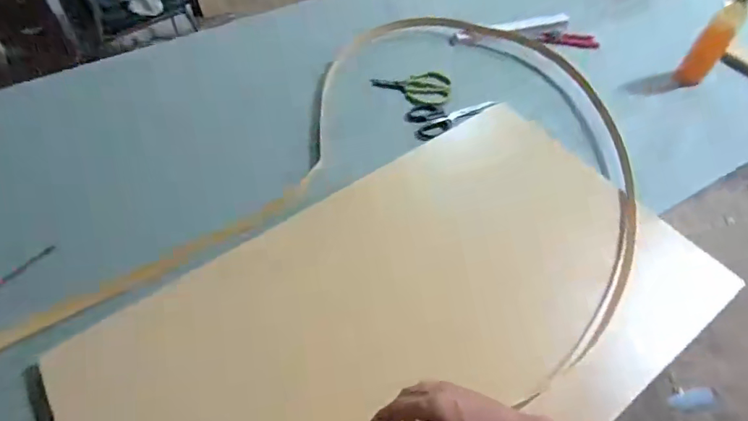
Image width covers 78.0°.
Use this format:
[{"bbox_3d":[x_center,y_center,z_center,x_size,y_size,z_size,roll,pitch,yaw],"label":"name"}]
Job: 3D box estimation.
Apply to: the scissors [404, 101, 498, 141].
[{"bbox_3d":[0.155,-0.199,0.943,0.183,0.022,0.075,-24,64,-17],"label":"scissors"}]

